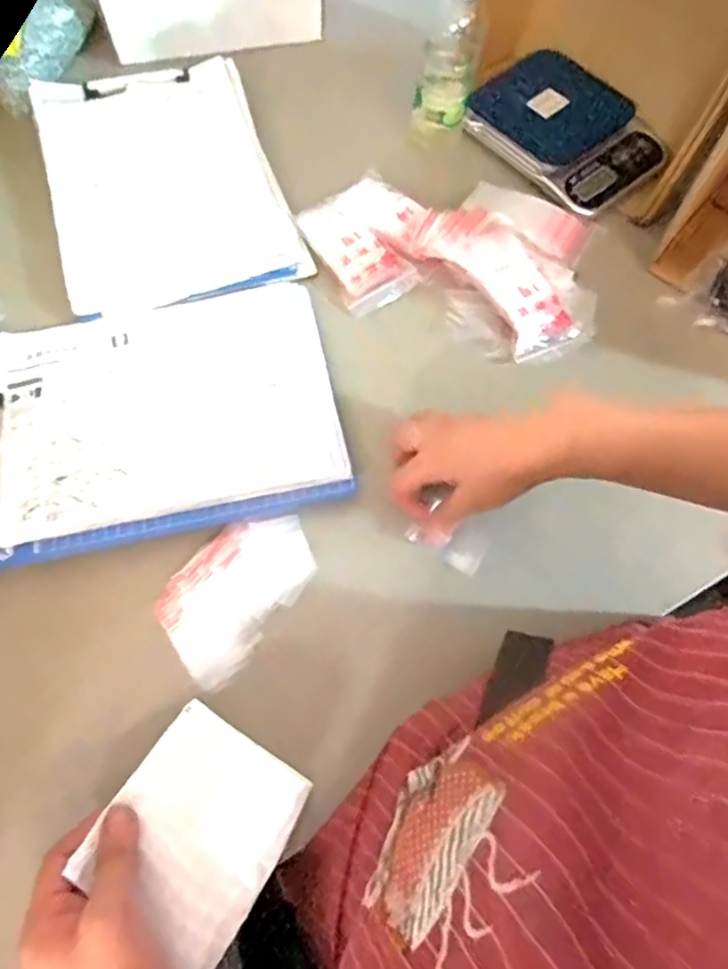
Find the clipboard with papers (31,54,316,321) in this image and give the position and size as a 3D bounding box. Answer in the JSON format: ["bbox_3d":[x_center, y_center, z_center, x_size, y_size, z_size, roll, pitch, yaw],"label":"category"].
[{"bbox_3d":[-0.205,-0.318,0.626,0.220,0.015,0.312,-16,68,-8],"label":"clipboard with papers"}]

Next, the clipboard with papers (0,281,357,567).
[{"bbox_3d":[-0.178,-0.066,0.522,0.299,0.013,0.226,-12,68,-6],"label":"clipboard with papers"}]

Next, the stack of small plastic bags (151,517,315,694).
[{"bbox_3d":[-0.099,0.079,0.468,0.081,0.010,0.132,34,70,12],"label":"stack of small plastic bags"}]

